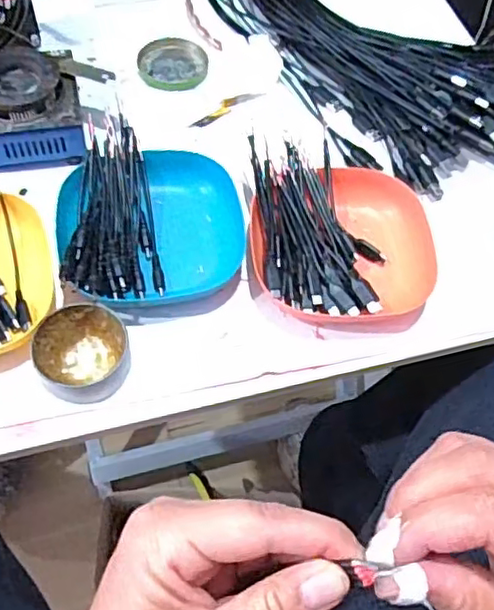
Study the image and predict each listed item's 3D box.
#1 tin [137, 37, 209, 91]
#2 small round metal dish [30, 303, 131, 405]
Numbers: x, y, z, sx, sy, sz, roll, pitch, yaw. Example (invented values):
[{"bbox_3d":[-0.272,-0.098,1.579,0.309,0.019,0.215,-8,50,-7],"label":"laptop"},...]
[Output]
[{"bbox_3d":[-0.071,-0.234,0.608,0.066,0.010,0.060,2,61,-3],"label":"tin"},{"bbox_3d":[-0.113,0.032,0.434,0.060,0.024,0.063,2,61,-3],"label":"small round metal dish"}]

